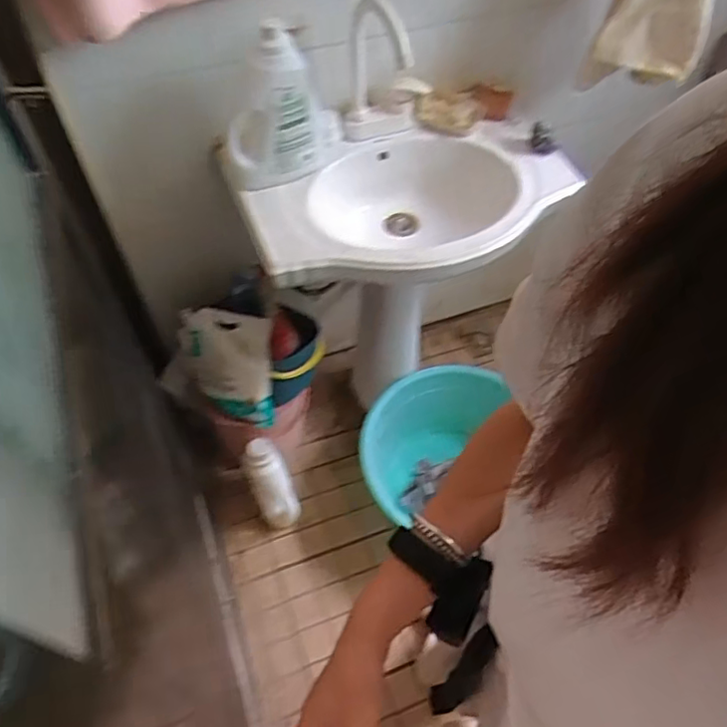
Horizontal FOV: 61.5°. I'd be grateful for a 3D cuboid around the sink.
[{"bbox_3d":[0.077,-0.272,1.146,0.585,0.183,0.384,-13,52,-13],"label":"sink"}]

